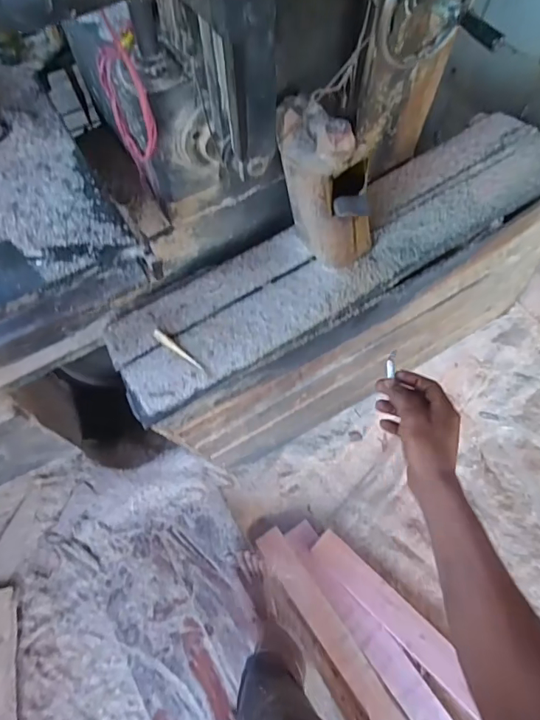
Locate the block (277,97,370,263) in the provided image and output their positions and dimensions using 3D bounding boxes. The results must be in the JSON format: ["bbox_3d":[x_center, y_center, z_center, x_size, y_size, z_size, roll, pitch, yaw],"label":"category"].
[{"bbox_3d":[0.108,-0.322,0.871,0.106,0.301,0.161,-38,48,-15],"label":"block"}]

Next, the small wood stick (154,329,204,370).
[{"bbox_3d":[-0.189,-0.020,0.927,0.142,0.023,0.018,39,71,16],"label":"small wood stick"}]

